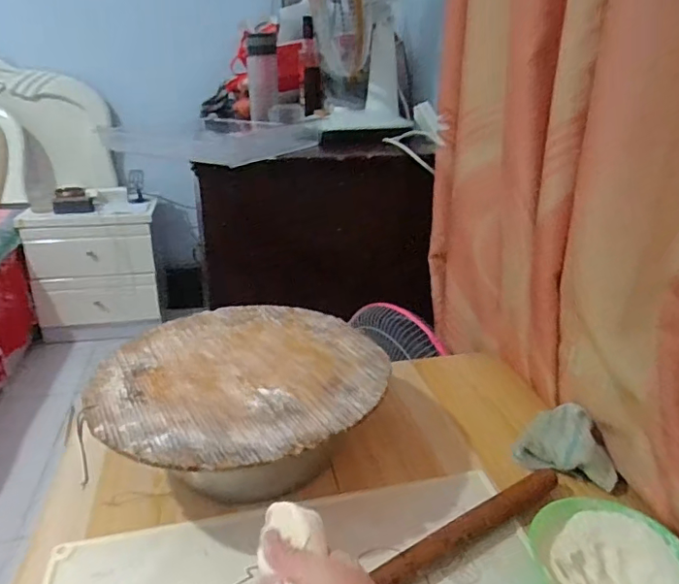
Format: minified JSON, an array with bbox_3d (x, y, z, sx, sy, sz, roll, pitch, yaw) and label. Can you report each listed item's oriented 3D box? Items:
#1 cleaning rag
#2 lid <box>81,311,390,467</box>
[{"bbox_3d":[0.304,0.194,0.719,0.121,0.059,0.102,13,27,28],"label":"cleaning rag"},{"bbox_3d":[-0.124,0.096,0.691,0.348,0.009,0.354,0,23,0],"label":"lid"}]

